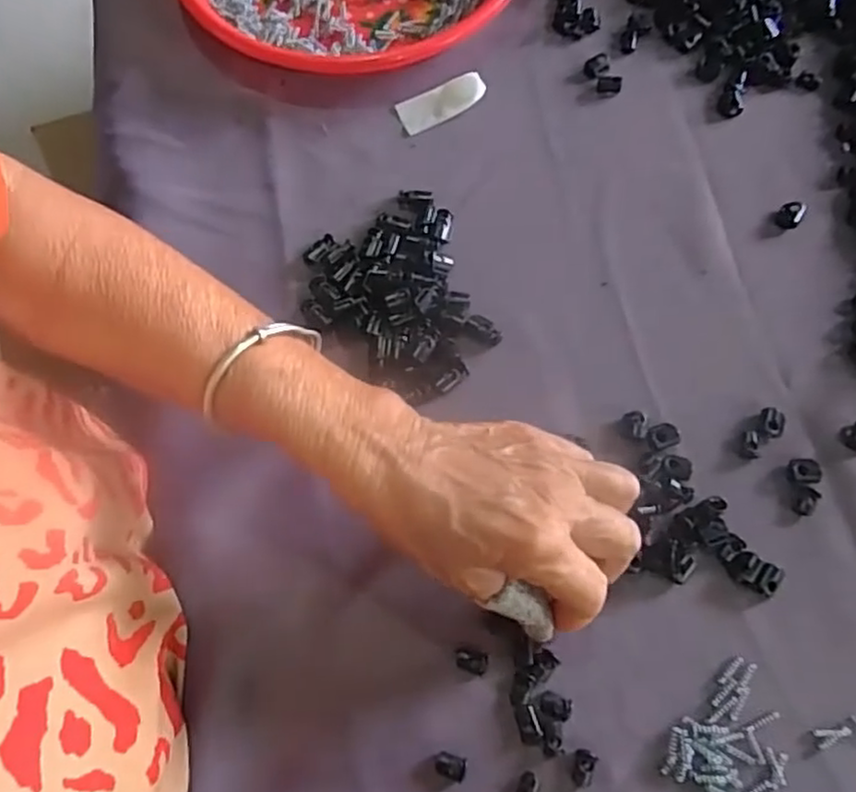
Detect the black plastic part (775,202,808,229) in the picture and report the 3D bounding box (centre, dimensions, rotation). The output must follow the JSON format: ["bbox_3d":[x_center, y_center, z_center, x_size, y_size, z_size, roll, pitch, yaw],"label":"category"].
[{"bbox_3d":[0.212,-0.105,0.394,0.014,0.010,0.016,33,75,13],"label":"black plastic part"}]

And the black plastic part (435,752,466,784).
[{"bbox_3d":[0.010,0.166,0.302,0.014,0.004,0.010,18,73,9],"label":"black plastic part"}]

